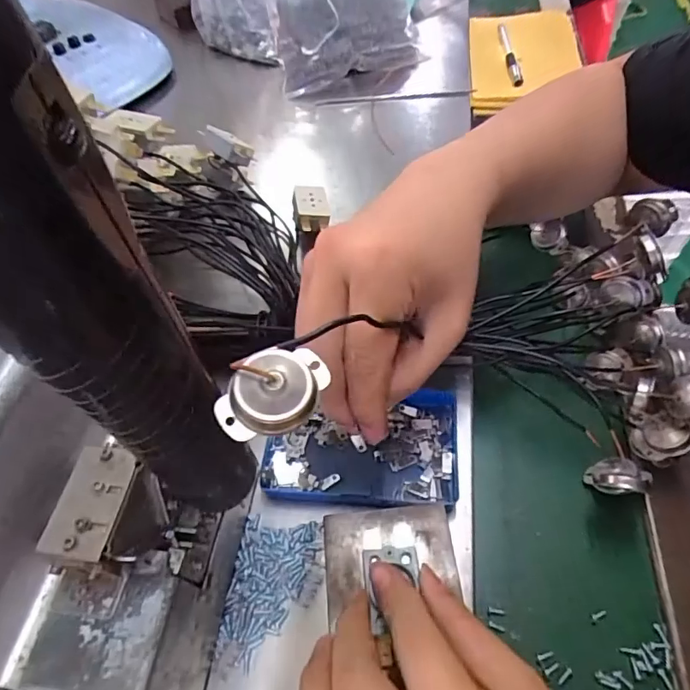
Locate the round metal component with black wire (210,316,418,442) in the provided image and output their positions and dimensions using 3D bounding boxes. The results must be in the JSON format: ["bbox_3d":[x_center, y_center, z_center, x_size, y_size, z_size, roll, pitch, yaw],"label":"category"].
[{"bbox_3d":[-0.022,0.013,0.145,0.032,0.011,0.022,-23,57,-12],"label":"round metal component with black wire"}]

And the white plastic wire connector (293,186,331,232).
[{"bbox_3d":[-0.028,-0.113,0.404,0.028,0.017,0.038,-9,55,-3],"label":"white plastic wire connector"}]

